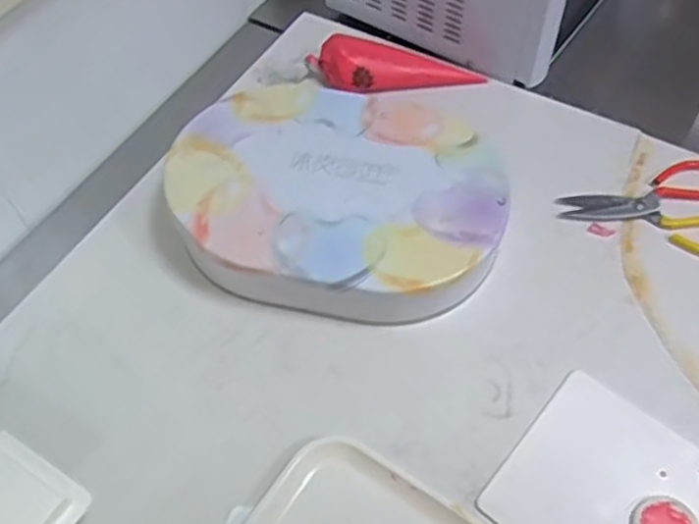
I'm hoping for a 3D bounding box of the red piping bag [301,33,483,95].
[{"bbox_3d":[0.057,-0.237,0.877,0.221,0.046,0.075,6,57,6],"label":"red piping bag"}]

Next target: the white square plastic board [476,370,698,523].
[{"bbox_3d":[0.223,0.196,0.606,0.162,0.013,0.166,35,65,22],"label":"white square plastic board"}]

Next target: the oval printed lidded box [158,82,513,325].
[{"bbox_3d":[-0.011,-0.065,0.746,0.335,0.077,0.260,21,60,15],"label":"oval printed lidded box"}]

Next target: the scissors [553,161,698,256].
[{"bbox_3d":[0.338,-0.067,0.776,0.207,0.008,0.123,8,58,8],"label":"scissors"}]

